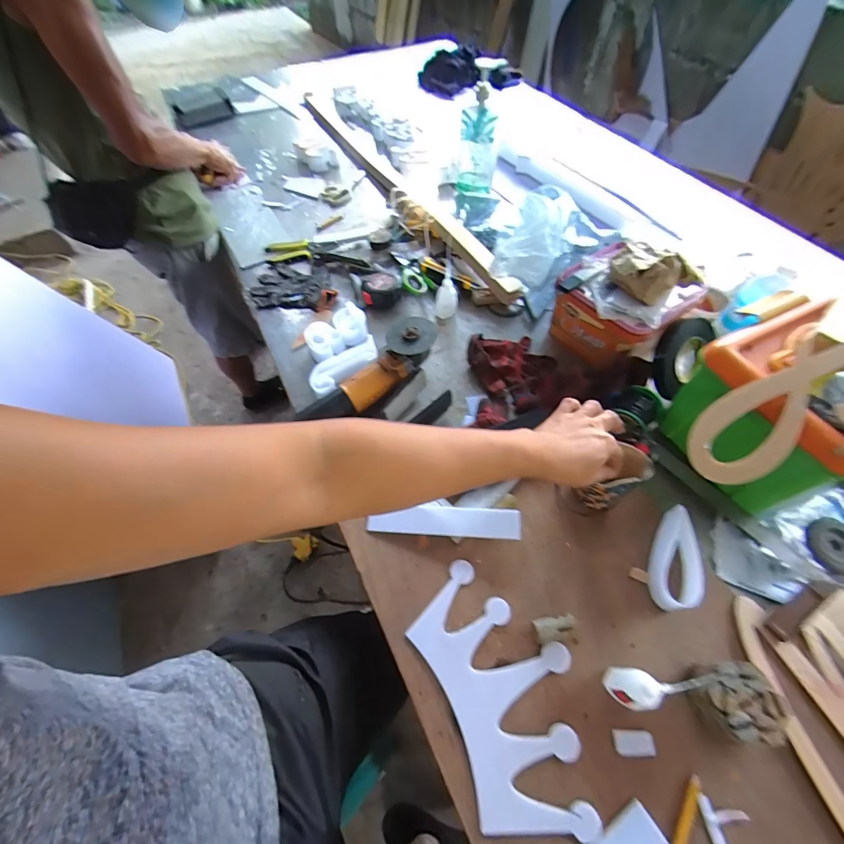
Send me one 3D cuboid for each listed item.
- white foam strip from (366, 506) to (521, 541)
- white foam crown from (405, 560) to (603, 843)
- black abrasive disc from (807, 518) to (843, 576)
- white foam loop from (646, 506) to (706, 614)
[{"bbox_3d":[0.030,0.139,0.554,0.206,0.008,0.043,0,68,8],"label":"white foam strip"},{"bbox_3d":[0.094,0.305,0.461,0.152,0.006,0.273,-22,60,-11],"label":"white foam crown"},{"bbox_3d":[0.567,0.170,0.547,0.072,0.010,0.070,-1,58,2],"label":"black abrasive disc"},{"bbox_3d":[0.327,0.172,0.517,0.046,0.040,0.133,15,60,12],"label":"white foam loop"}]

